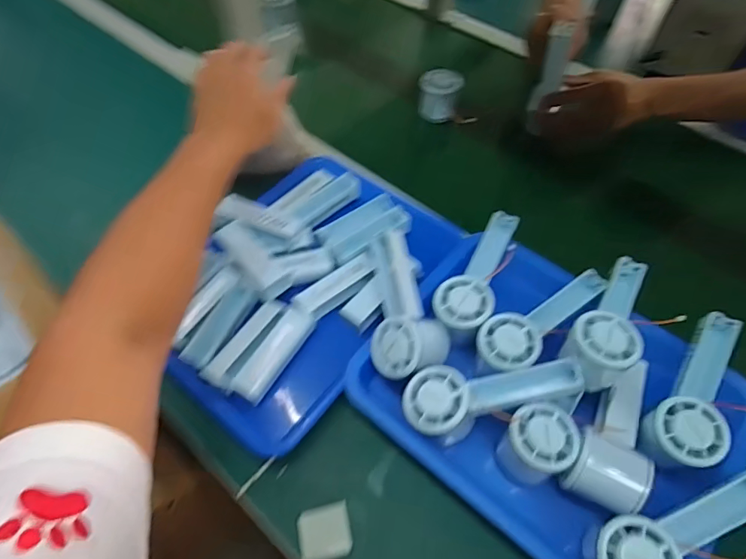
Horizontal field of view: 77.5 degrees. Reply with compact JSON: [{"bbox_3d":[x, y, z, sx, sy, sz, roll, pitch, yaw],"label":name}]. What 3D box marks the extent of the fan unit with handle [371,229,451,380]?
[{"bbox_3d":[0.038,0.028,0.474,0.073,0.058,0.146,2,56,0],"label":"fan unit with handle"}]

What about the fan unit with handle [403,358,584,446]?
[{"bbox_3d":[0.107,0.106,0.413,0.151,0.058,0.066,-11,73,19],"label":"fan unit with handle"}]

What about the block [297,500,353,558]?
[{"bbox_3d":[-0.041,0.223,0.407,0.044,0.022,0.041,-10,57,-8],"label":"block"}]

